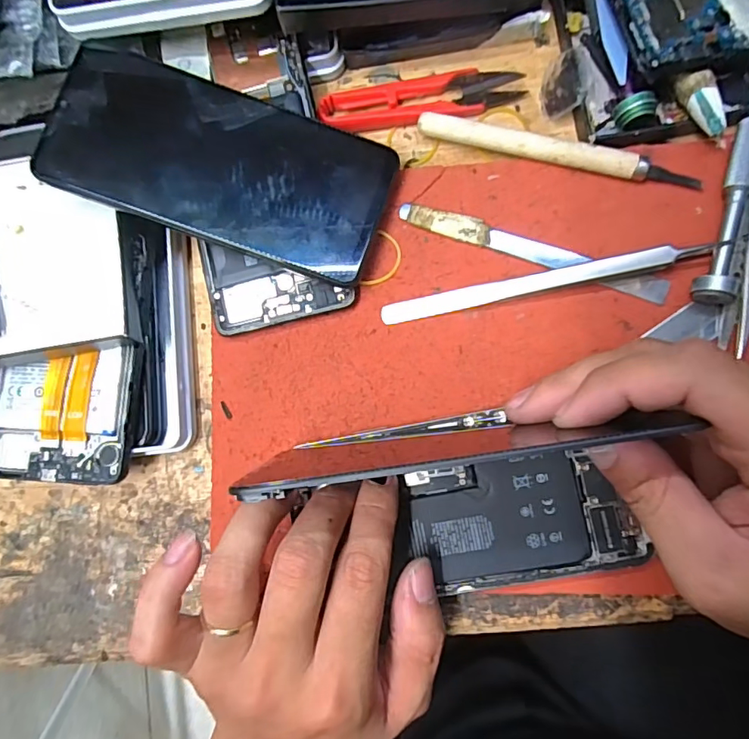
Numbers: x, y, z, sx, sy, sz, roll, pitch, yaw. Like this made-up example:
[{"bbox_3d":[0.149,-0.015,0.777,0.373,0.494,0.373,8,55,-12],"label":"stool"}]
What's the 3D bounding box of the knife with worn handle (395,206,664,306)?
[{"bbox_3d":[0.074,-0.057,0.237,0.127,0.006,0.011,20,87,9],"label":"knife with worn handle"}]

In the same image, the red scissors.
[{"bbox_3d":[0.023,-0.135,0.249,0.099,0.012,0.023,-9,84,6],"label":"red scissors"}]

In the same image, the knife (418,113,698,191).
[{"bbox_3d":[0.085,-0.103,0.236,0.129,0.015,0.009,17,87,8],"label":"knife"}]

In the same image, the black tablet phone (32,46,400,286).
[{"bbox_3d":[-0.070,-0.095,0.229,0.152,0.006,0.070,18,82,-4],"label":"black tablet phone"}]

